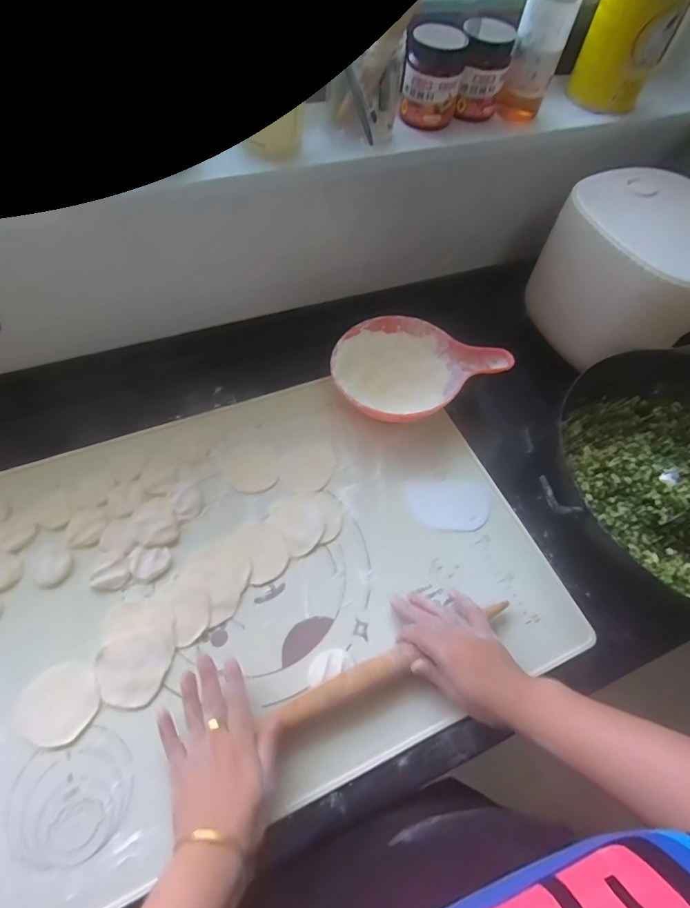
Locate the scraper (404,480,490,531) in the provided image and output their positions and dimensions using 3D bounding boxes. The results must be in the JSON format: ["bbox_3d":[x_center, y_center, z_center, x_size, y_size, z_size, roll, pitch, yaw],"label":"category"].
[{"bbox_3d":[0.127,0.063,0.570,0.100,0.005,0.066,0,57,1],"label":"scraper"}]

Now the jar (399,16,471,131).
[{"bbox_3d":[0.107,-0.459,0.560,0.070,0.082,0.071,11,58,2],"label":"jar"}]

